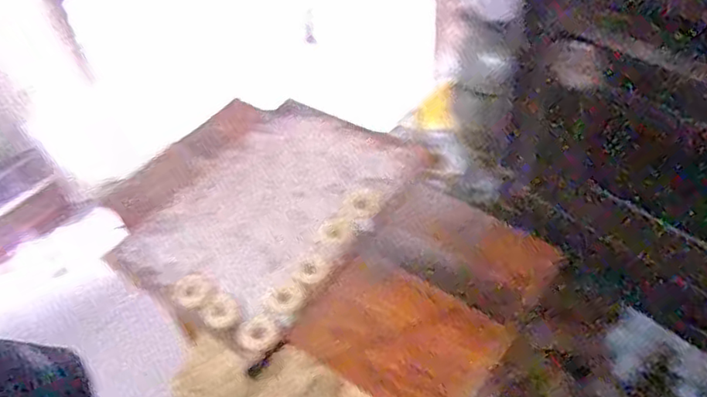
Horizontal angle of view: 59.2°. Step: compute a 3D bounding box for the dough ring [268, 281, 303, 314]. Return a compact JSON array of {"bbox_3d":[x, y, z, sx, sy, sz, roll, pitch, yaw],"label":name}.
[{"bbox_3d":[-0.129,0.189,1.189,0.066,0.017,0.055,-16,47,-8],"label":"dough ring"}]

